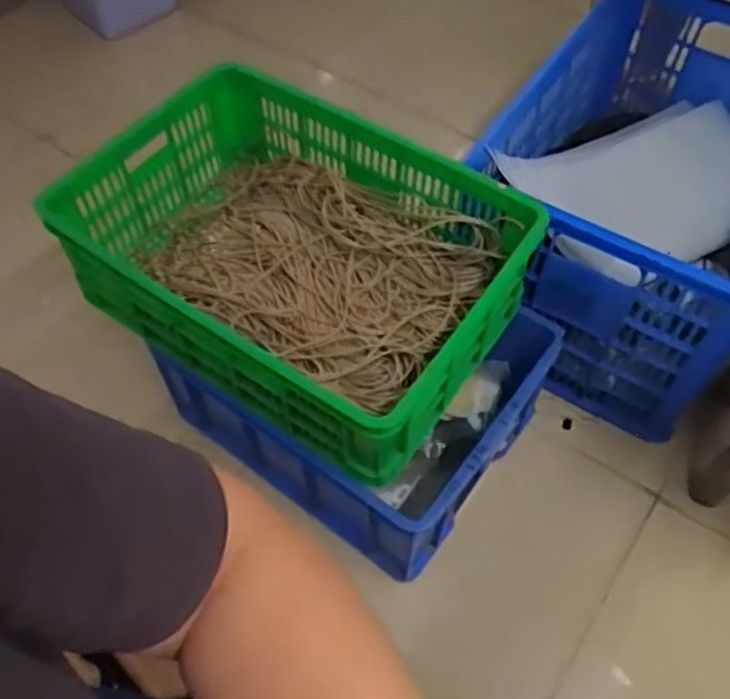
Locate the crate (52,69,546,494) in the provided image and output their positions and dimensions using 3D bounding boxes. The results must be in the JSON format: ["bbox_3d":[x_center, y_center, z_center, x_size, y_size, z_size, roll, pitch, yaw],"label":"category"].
[{"bbox_3d":[-0.105,-0.147,1.054,0.608,0.178,0.429,29,61,19],"label":"crate"}]

